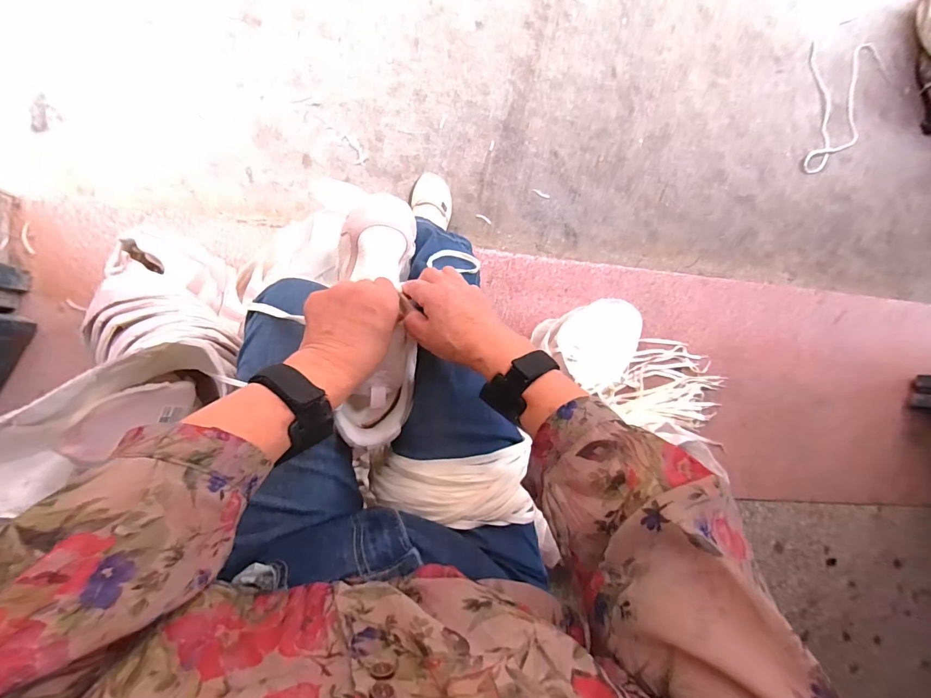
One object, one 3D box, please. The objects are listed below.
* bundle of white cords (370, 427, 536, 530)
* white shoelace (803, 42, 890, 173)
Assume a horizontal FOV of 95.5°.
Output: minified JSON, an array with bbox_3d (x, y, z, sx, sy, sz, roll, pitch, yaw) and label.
[{"bbox_3d":[-0.024,0.140,0.442,0.177,0.053,0.077,-2,85,14],"label":"bundle of white cords"},{"bbox_3d":[1.040,-0.654,1.153,0.259,0.016,0.418,8,83,-9],"label":"white shoelace"}]

